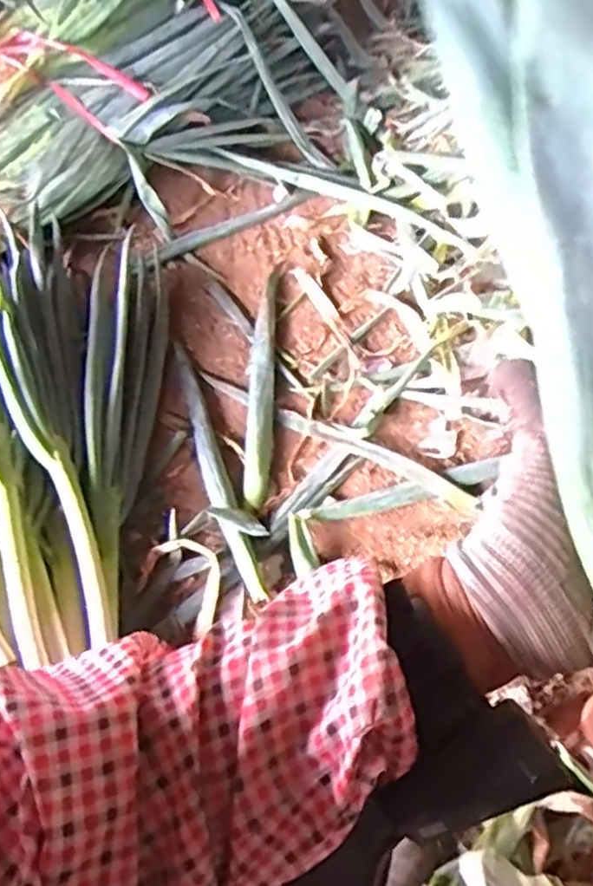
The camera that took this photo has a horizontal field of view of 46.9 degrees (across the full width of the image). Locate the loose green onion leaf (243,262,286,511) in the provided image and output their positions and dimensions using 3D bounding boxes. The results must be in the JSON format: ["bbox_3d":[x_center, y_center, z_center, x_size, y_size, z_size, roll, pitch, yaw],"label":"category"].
[{"bbox_3d":[-0.053,-0.118,1.087,0.037,0.018,0.494,0,55,5],"label":"loose green onion leaf"}]

